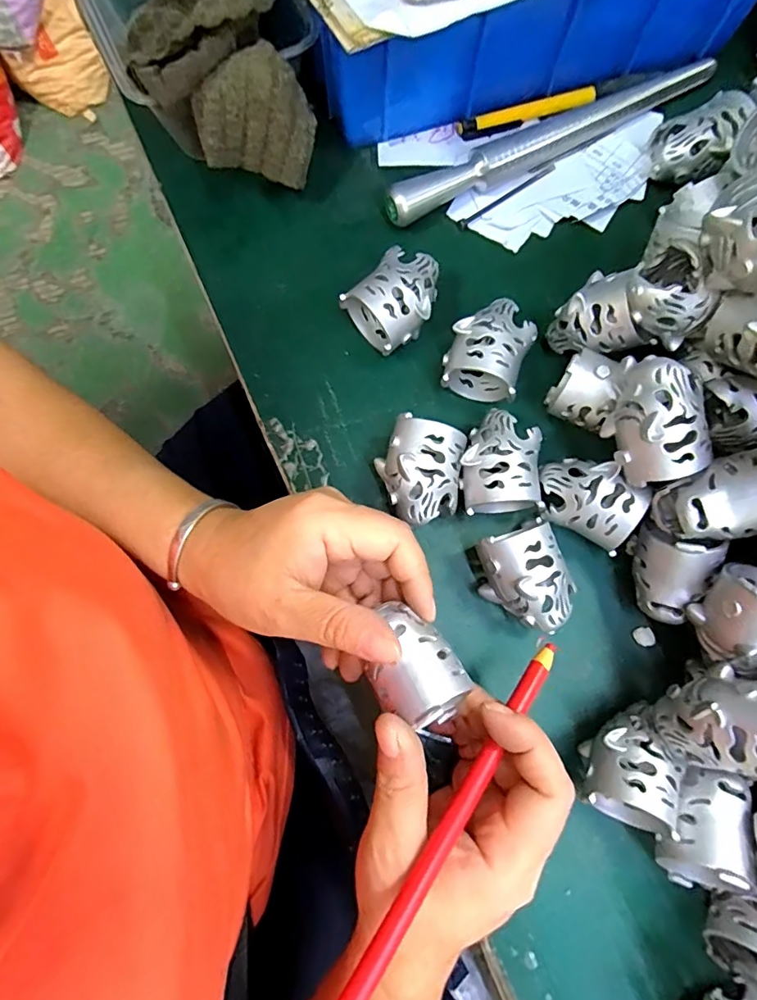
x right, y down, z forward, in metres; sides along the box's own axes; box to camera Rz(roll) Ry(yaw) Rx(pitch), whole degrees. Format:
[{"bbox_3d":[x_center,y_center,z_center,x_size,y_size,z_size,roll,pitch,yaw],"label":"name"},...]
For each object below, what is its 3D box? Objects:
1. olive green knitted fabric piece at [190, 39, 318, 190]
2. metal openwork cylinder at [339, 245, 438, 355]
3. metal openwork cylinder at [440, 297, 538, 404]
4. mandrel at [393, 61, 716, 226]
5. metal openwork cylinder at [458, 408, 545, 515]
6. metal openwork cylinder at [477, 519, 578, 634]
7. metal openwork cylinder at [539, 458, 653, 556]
[{"bbox_3d":[-0.065,-0.207,0.264,0.063,0.055,0.012,0,42,-22],"label":"olive green knitted fabric piece"},{"bbox_3d":[0.012,-0.112,0.278,0.050,0.035,0.040,-39,82,-7],"label":"metal openwork cylinder"},{"bbox_3d":[0.061,-0.083,0.274,0.041,0.037,0.046,22,80,4],"label":"metal openwork cylinder"},{"bbox_3d":[0.108,-0.225,0.307,0.230,0.020,0.019,-28,81,-6],"label":"mandrel"},{"bbox_3d":[0.064,-0.021,0.263,0.040,0.038,0.050,0,79,-1],"label":"metal openwork cylinder"},{"bbox_3d":[0.074,0.042,0.253,0.040,0.040,0.053,-25,81,-5],"label":"metal openwork cylinder"},{"bbox_3d":[0.108,0.001,0.260,0.049,0.041,0.034,31,81,5],"label":"metal openwork cylinder"}]

